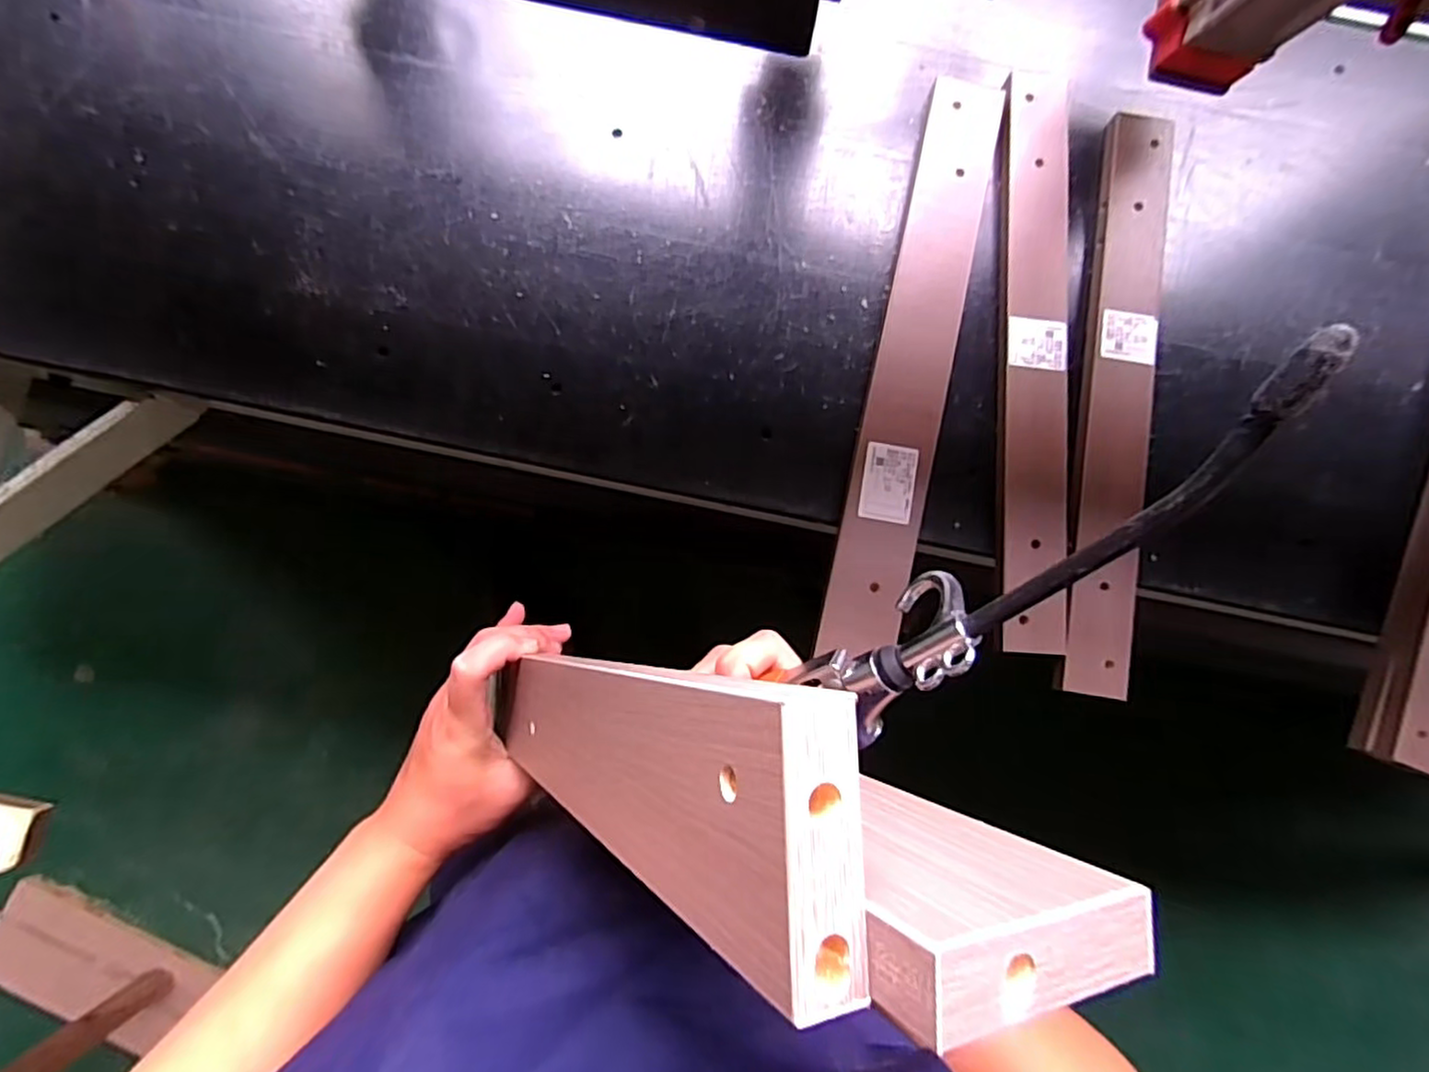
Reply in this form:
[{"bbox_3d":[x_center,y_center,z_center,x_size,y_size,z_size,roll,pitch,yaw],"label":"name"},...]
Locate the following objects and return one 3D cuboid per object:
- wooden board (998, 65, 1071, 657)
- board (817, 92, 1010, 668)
[{"bbox_3d":[0.262,-0.153,0.564,0.056,0.024,0.486,4,83,-2],"label":"wooden board"},{"bbox_3d":[0.162,-0.146,0.556,0.061,0.027,0.483,13,83,-1],"label":"board"}]

